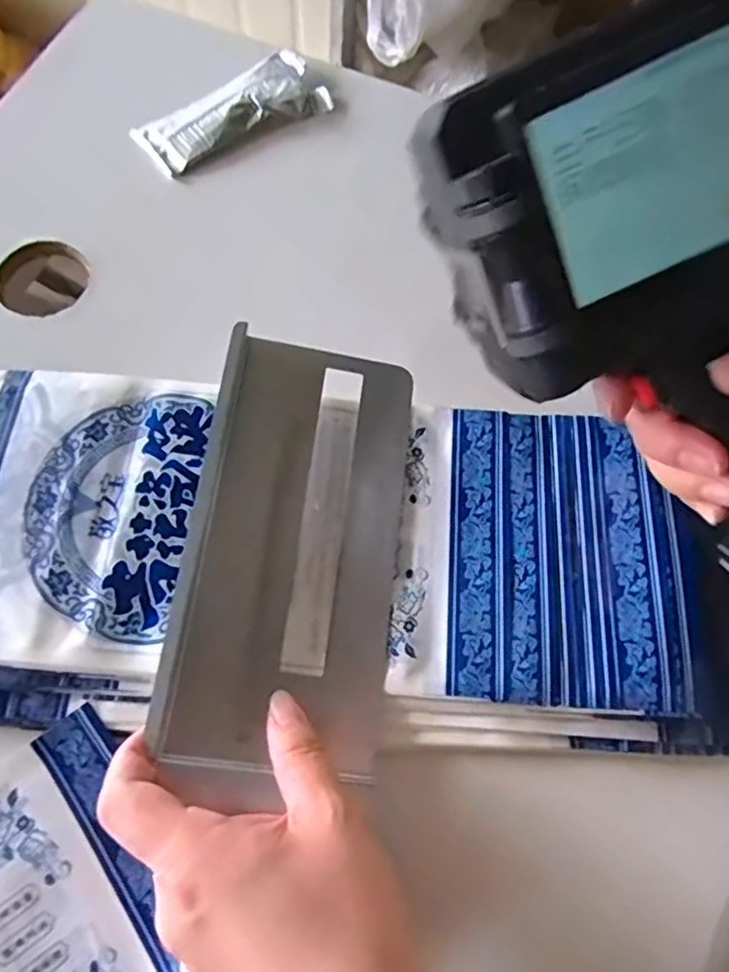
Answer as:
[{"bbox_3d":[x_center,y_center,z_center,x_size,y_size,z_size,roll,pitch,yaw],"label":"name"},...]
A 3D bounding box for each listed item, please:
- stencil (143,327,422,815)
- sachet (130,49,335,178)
[{"bbox_3d":[-0.033,0.033,0.310,0.099,0.045,0.223,6,67,3],"label":"stencil"},{"bbox_3d":[-0.091,-0.260,0.438,0.134,0.017,0.052,-35,74,-17],"label":"sachet"}]

